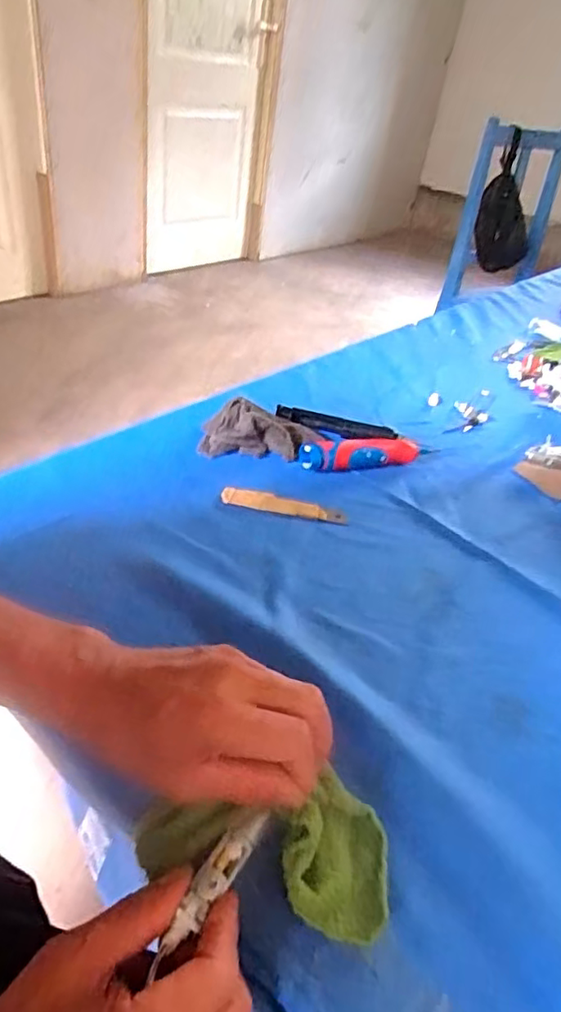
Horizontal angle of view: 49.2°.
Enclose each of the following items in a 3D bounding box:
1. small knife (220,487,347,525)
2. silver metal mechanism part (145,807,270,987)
[{"bbox_3d":[0.004,-0.002,0.582,0.119,0.006,0.023,11,38,6],"label":"small knife"},{"bbox_3d":[-0.036,0.190,0.306,0.016,0.011,0.083,26,49,23],"label":"silver metal mechanism part"}]

